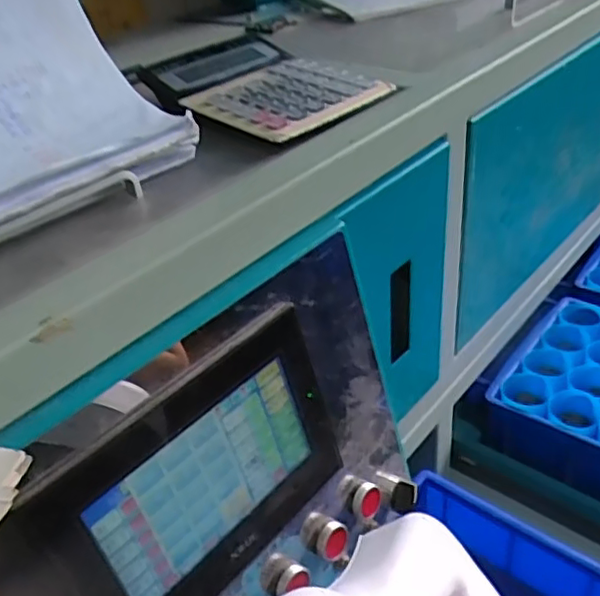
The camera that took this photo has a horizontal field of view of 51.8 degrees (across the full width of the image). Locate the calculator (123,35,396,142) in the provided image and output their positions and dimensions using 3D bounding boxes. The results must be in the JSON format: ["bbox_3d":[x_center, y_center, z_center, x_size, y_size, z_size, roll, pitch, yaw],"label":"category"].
[{"bbox_3d":[-0.037,-0.188,0.541,0.185,0.036,0.145,24,46,37],"label":"calculator"}]

